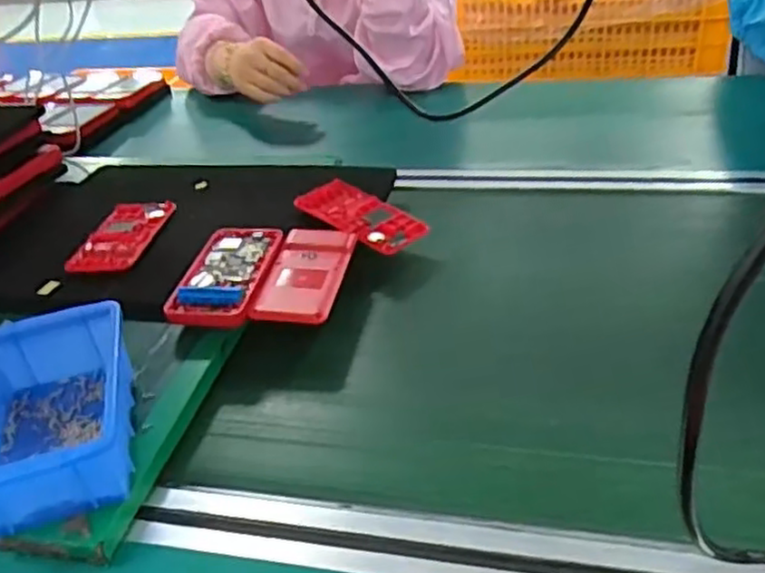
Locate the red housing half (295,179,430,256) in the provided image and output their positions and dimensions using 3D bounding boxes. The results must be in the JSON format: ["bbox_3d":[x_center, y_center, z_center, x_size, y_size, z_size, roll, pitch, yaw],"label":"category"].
[{"bbox_3d":[-0.018,-0.065,0.642,0.064,0.007,0.120,-30,48,-33],"label":"red housing half"}]

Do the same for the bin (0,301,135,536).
[{"bbox_3d":[-0.206,0.078,0.445,0.095,0.055,0.149,-13,35,-9],"label":"bin"}]

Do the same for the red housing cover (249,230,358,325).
[{"bbox_3d":[-0.061,-0.011,0.571,0.061,0.010,0.115,6,36,9],"label":"red housing cover"}]

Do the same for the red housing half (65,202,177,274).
[{"bbox_3d":[-0.237,-0.048,0.650,0.061,0.011,0.119,-1,35,8],"label":"red housing half"}]

